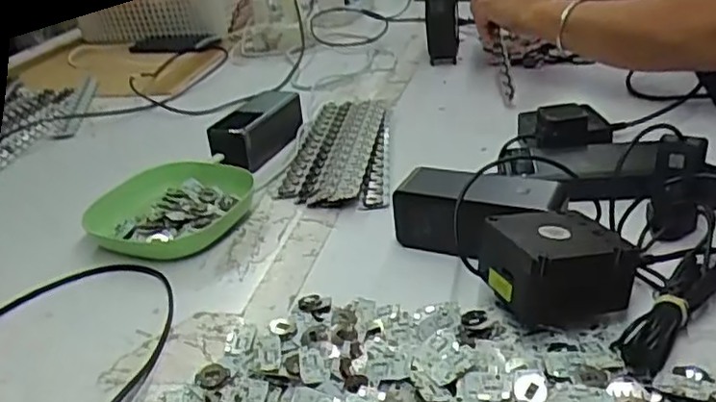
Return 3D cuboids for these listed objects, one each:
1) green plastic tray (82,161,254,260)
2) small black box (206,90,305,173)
[{"bbox_3d":[-0.174,0.006,0.634,0.120,0.034,0.149,5,30,23],"label":"green plastic tray"},{"bbox_3d":[-0.116,-0.087,0.774,0.059,0.050,0.139,5,30,22],"label":"small black box"}]

